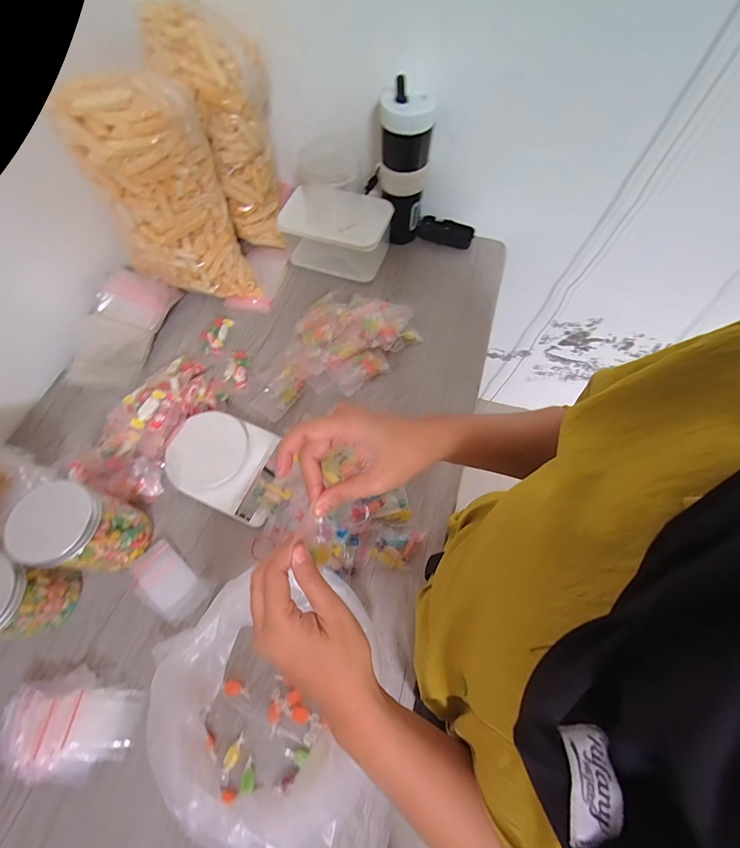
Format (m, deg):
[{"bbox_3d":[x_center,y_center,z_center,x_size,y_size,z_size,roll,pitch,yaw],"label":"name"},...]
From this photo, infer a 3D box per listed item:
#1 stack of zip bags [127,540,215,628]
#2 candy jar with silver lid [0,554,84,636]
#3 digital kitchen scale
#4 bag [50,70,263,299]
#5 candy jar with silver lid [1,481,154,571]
[{"bbox_3d":[-0.265,0.206,0.485,0.105,0.005,0.065,34,70,15],"label":"stack of zip bags"},{"bbox_3d":[-0.418,0.202,0.432,0.079,0.109,0.085,10,65,5],"label":"candy jar with silver lid"},{"bbox_3d":[-0.205,0.055,0.543,0.169,0.035,0.130,22,67,10],"label":"digital kitchen scale"},{"bbox_3d":[-0.307,-0.326,0.575,0.174,0.293,0.120,-13,65,-6],"label":"bag"},{"bbox_3d":[-0.339,0.130,0.449,0.072,0.133,0.088,20,67,10],"label":"candy jar with silver lid"}]

